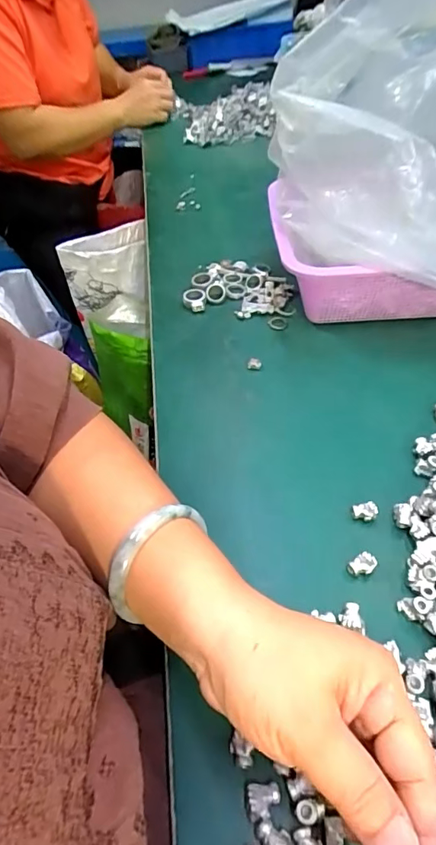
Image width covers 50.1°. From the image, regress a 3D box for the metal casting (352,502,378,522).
[{"bbox_3d":[0.106,0.064,0.338,0.017,0.011,0.012,-7,49,-1],"label":"metal casting"}]

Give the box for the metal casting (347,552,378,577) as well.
[{"bbox_3d":[0.096,0.096,0.311,0.017,0.011,0.012,-25,51,-16],"label":"metal casting"}]

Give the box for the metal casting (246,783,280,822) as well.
[{"bbox_3d":[0.023,0.189,0.232,0.016,0.006,0.014,-4,49,2],"label":"metal casting"}]

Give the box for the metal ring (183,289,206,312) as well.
[{"bbox_3d":[-0.026,-0.137,0.526,0.025,0.017,0.027,-3,49,3],"label":"metal ring"}]

